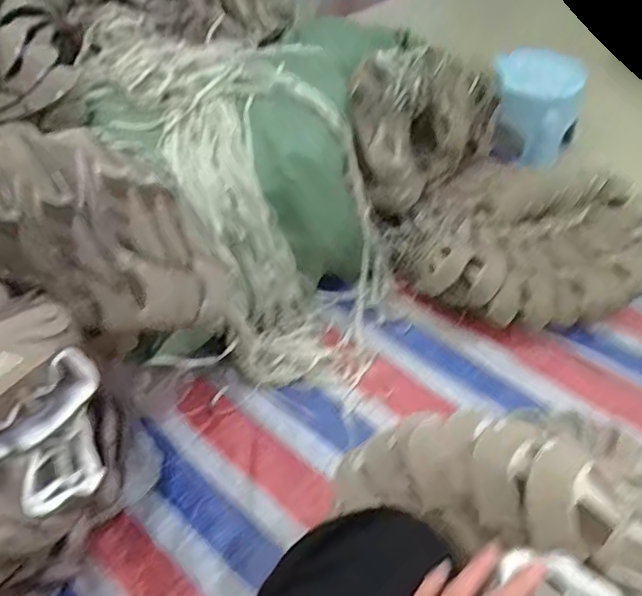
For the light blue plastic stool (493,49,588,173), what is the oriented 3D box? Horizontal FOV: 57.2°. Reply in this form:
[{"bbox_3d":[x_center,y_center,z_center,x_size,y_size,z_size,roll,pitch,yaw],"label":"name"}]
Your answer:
[{"bbox_3d":[0.529,-0.492,1.477,0.215,0.158,0.384,16,48,14],"label":"light blue plastic stool"}]

